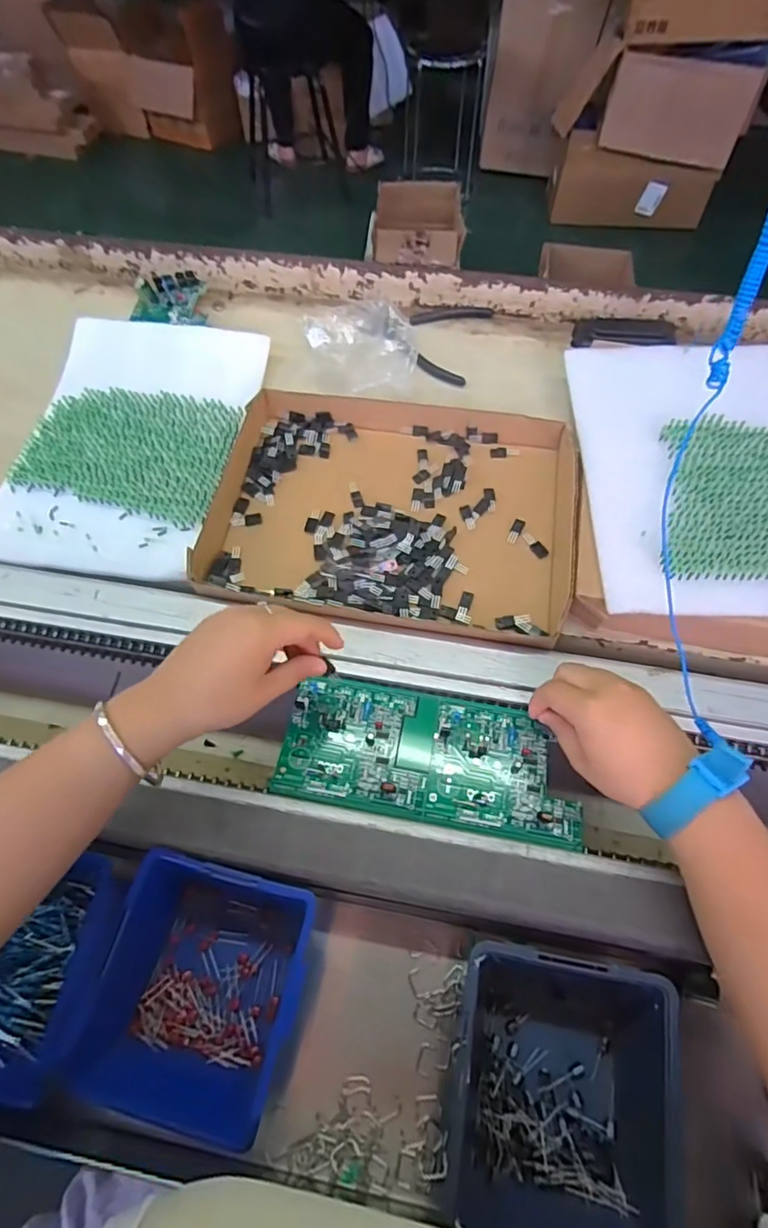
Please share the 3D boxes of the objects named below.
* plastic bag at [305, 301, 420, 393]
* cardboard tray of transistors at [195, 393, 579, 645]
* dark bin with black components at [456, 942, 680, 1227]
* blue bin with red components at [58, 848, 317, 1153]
[{"bbox_3d":[-0.022,-0.282,0.592,0.111,0.052,0.100,-6,59,-5],"label":"plastic bag"},{"bbox_3d":[0.008,-0.101,0.513,0.319,0.028,0.239,9,59,4],"label":"cardboard tray of transistors"},{"bbox_3d":[0.101,0.280,0.325,0.119,0.063,0.140,9,59,5],"label":"dark bin with black components"},{"bbox_3d":[-0.112,0.235,0.354,0.119,0.068,0.132,12,59,6],"label":"blue bin with red components"}]

